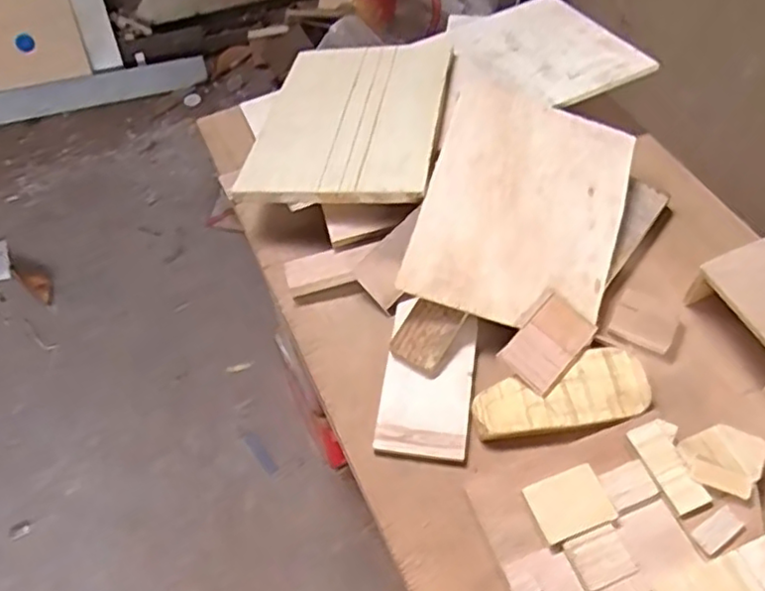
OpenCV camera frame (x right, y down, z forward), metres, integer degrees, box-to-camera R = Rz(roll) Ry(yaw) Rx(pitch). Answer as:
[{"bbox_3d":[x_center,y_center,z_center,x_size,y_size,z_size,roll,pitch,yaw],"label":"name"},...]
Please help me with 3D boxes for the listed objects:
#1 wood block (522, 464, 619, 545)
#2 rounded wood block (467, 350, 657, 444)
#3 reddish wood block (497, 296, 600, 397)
[{"bbox_3d":[0.162,0.179,0.562,0.064,0.004,0.052,-19,56,-11],"label":"wood block"},{"bbox_3d":[0.174,0.099,0.639,0.169,0.024,0.072,-8,54,-3],"label":"rounded wood block"},{"bbox_3d":[0.166,0.048,0.649,0.058,0.009,0.091,42,75,14],"label":"reddish wood block"}]

